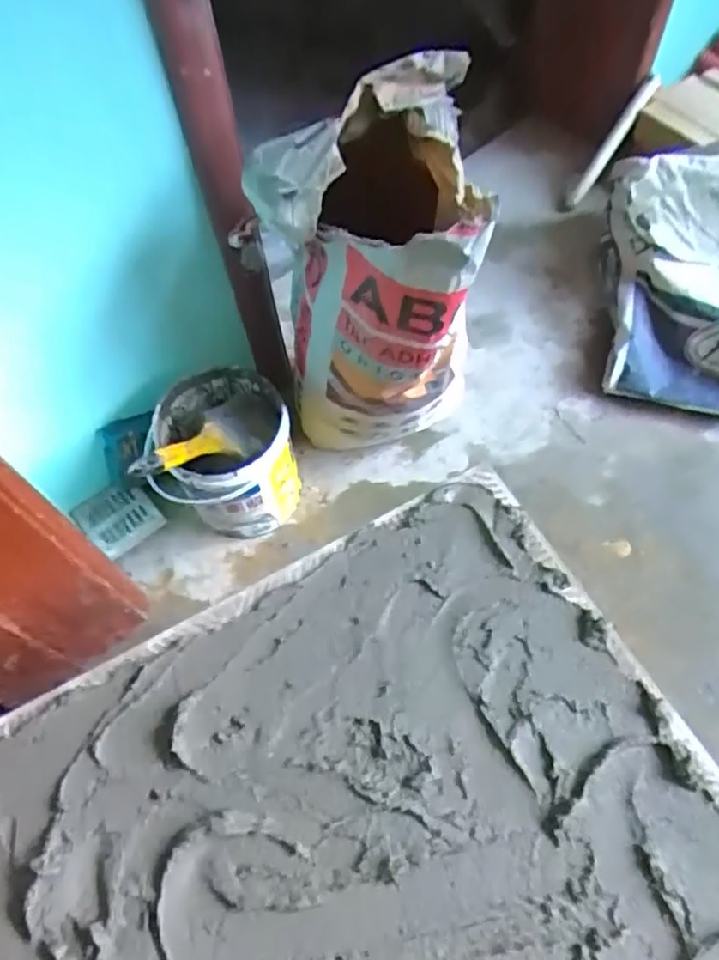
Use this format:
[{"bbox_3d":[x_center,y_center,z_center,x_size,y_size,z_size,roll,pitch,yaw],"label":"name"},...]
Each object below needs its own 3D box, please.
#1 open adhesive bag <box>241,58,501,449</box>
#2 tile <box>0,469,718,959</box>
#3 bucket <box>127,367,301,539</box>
[{"bbox_3d":[0.019,-0.202,0.852,0.248,0.520,0.208,-10,61,-1],"label":"open adhesive bag"},{"bbox_3d":[0.015,0.338,0.513,0.589,0.023,0.582,-27,66,-10],"label":"tile"},{"bbox_3d":[-0.189,-0.037,1.010,0.190,0.227,0.197,-2,61,3],"label":"bucket"}]

